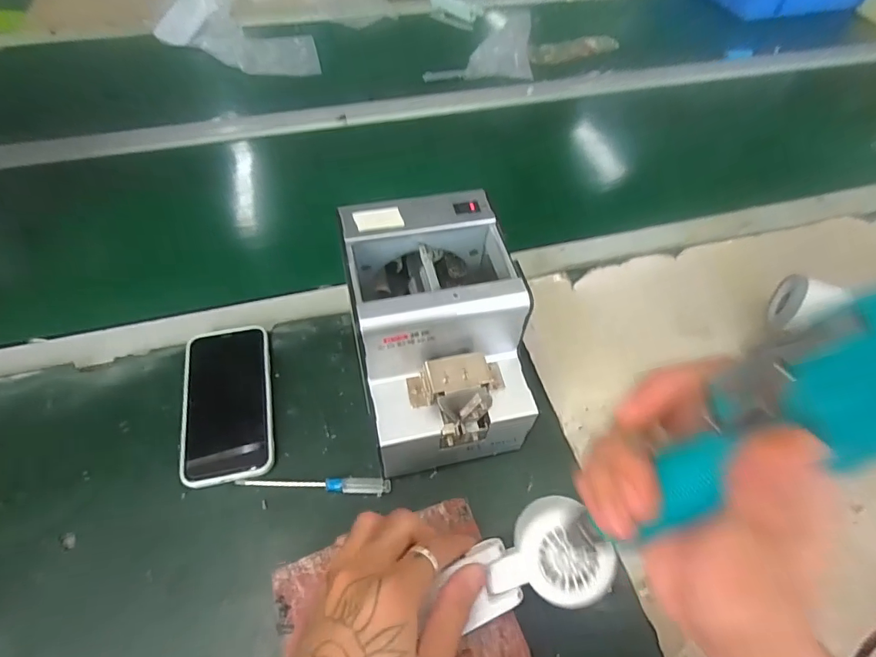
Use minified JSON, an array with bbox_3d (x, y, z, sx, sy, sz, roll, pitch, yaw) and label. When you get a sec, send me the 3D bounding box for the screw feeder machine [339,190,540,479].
[{"bbox_3d":[-0.001,0.009,0.404,0.119,0.149,0.169,-9,56,-9],"label":"screw feeder machine"}]

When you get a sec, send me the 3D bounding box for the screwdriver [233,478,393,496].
[{"bbox_3d":[-0.101,0.128,0.400,0.122,0.008,0.014,1,55,-2],"label":"screwdriver"}]

